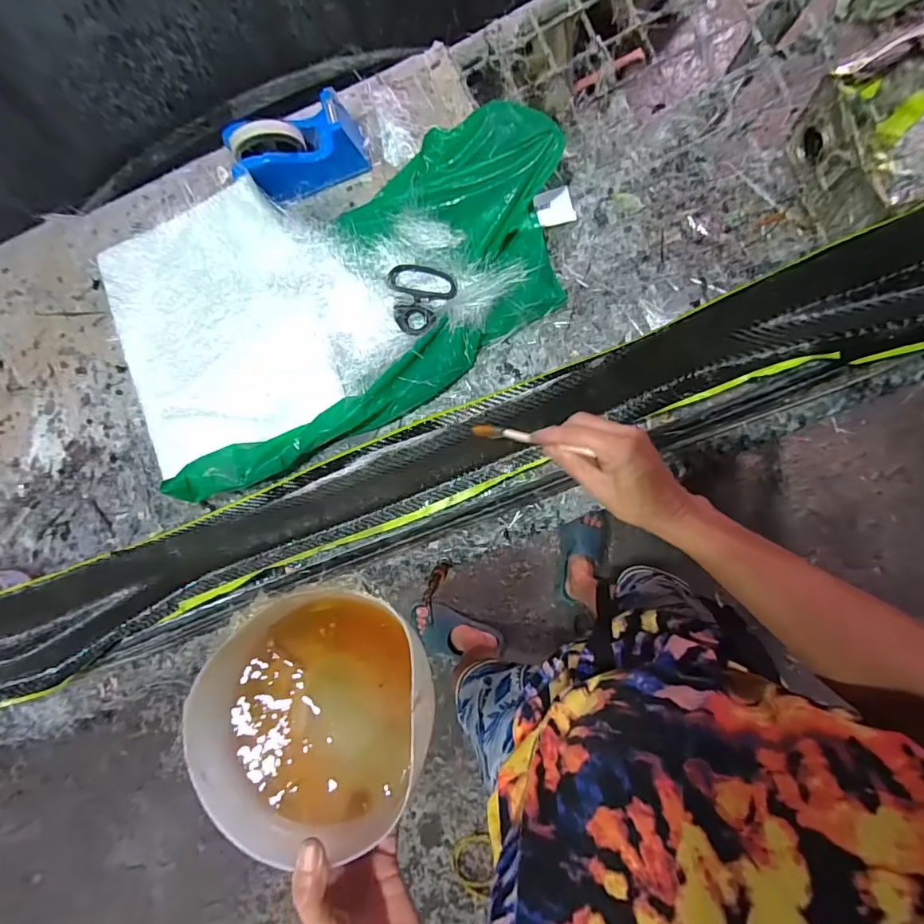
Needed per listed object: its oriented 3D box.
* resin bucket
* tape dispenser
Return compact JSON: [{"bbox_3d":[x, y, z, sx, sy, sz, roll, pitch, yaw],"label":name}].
[{"bbox_3d":[-0.106,0.191,0.379,0.161,0.080,0.165,-2,83,2],"label":"resin bucket"},{"bbox_3d":[-0.198,-0.373,0.599,0.161,0.076,0.072,-19,82,0],"label":"tape dispenser"}]

